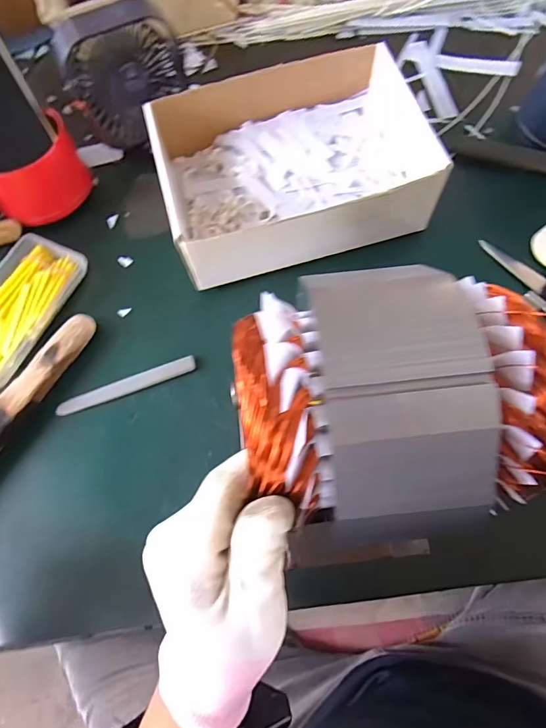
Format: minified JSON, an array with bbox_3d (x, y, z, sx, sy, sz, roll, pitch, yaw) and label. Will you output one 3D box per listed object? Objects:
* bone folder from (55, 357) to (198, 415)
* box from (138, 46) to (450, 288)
[{"bbox_3d":[-0.136,0.021,0.394,0.130,0.010,0.018,-19,75,-6],"label":"bone folder"},{"bbox_3d":[0.015,-0.194,0.410,0.249,0.084,0.202,-16,74,-5],"label":"box"}]

